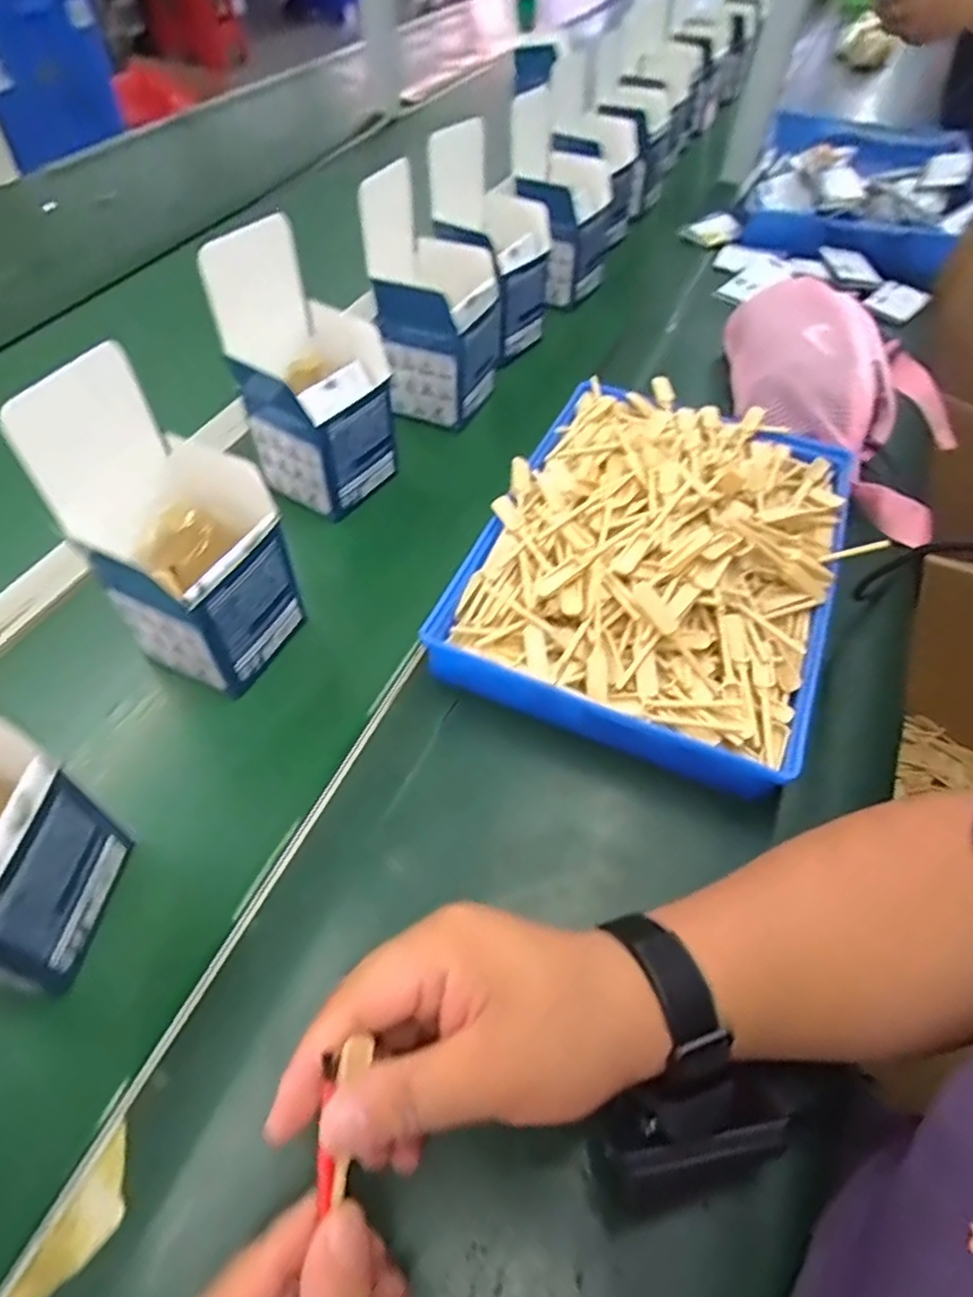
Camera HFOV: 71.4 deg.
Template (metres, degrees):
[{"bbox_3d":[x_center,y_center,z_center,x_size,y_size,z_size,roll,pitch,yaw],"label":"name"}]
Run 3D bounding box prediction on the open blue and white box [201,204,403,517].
[{"bbox_3d":[-0.130,-0.193,0.516,0.088,0.195,0.097,30,60,21],"label":"open blue and white box"}]

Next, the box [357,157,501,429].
[{"bbox_3d":[-0.046,-0.301,0.587,0.096,0.166,0.100,18,56,14],"label":"box"}]

